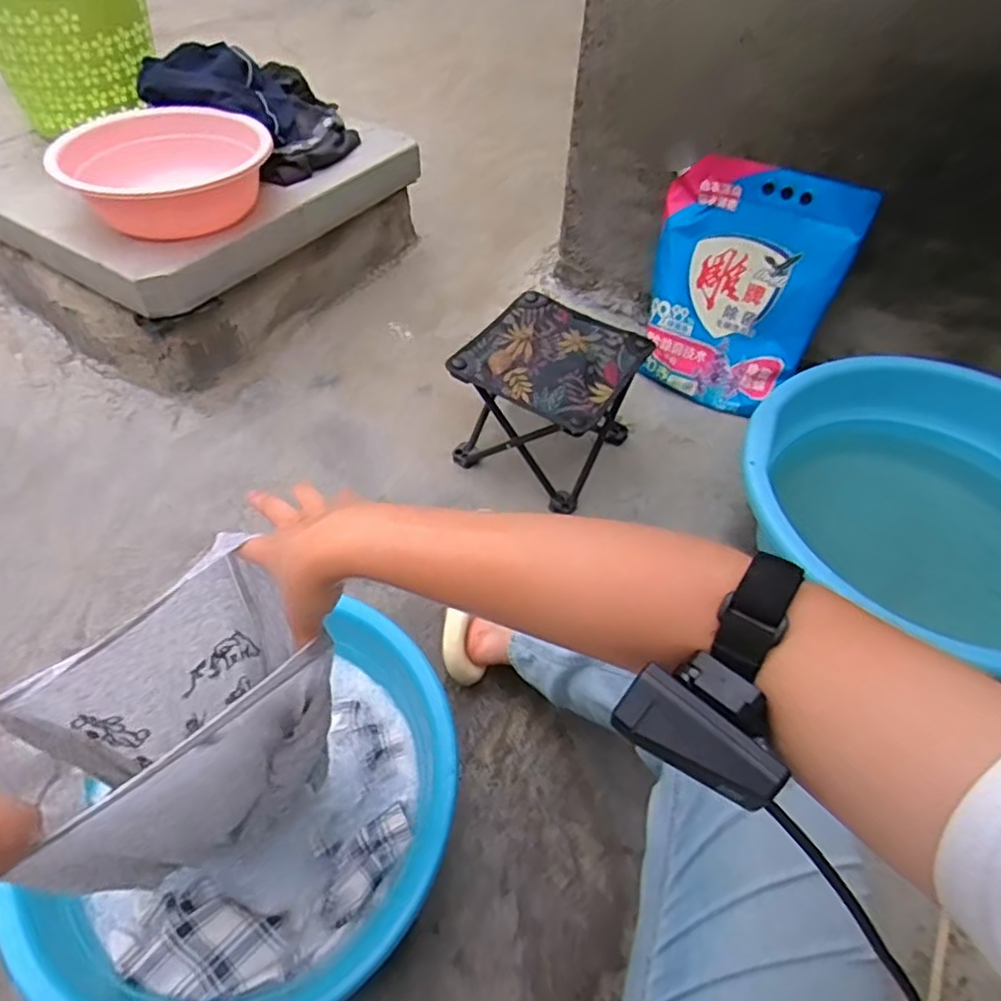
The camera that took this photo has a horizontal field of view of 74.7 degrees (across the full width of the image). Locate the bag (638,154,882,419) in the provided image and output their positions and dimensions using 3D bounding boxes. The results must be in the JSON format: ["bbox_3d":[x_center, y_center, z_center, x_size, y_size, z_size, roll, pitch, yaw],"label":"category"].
[{"bbox_3d":[0.452,-0.400,1.258,0.334,0.425,0.072,21,26,12],"label":"bag"}]

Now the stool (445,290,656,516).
[{"bbox_3d":[0.083,-0.175,1.156,0.251,0.215,0.259,28,54,19],"label":"stool"}]

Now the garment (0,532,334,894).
[{"bbox_3d":[-0.261,0.209,0.552,0.215,0.305,0.132,-33,60,-27],"label":"garment"}]

